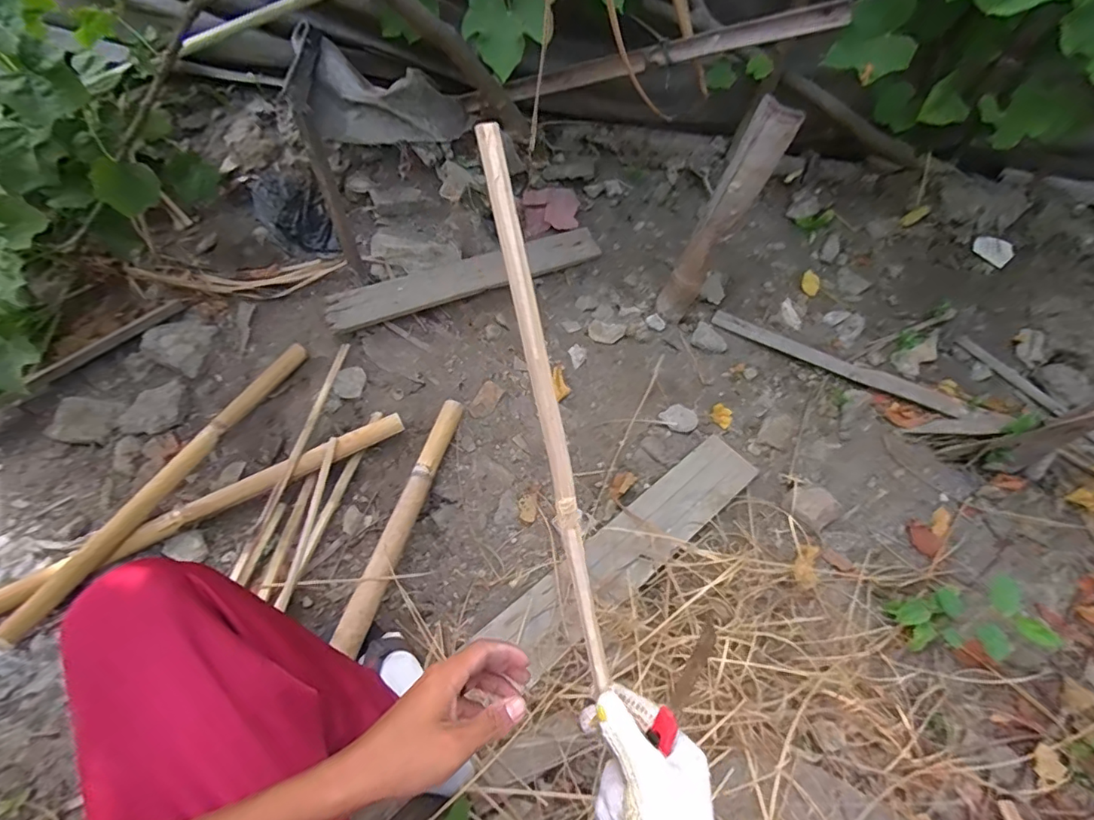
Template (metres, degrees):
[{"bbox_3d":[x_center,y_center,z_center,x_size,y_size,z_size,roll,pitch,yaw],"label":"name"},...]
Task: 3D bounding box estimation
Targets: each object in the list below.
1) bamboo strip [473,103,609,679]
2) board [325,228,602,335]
[{"bbox_3d":[0.001,0.004,0.398,0.018,0.010,0.428,-13,95,-15],"label":"bamboo strip"},{"bbox_3d":[-0.167,-0.285,1.108,0.584,0.028,0.093,-21,75,-14],"label":"board"}]

